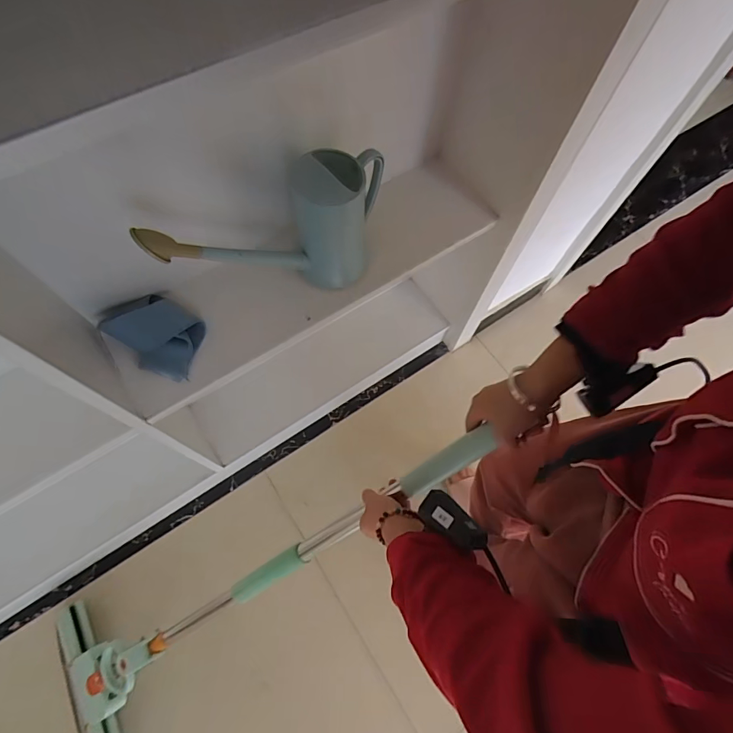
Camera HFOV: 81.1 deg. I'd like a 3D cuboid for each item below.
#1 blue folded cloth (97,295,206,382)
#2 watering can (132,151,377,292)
[{"bbox_3d":[-0.355,-0.062,0.729,0.167,0.044,0.124,31,69,10],"label":"blue folded cloth"},{"bbox_3d":[-0.128,-0.211,0.693,0.386,0.280,0.114,-27,71,-13],"label":"watering can"}]

